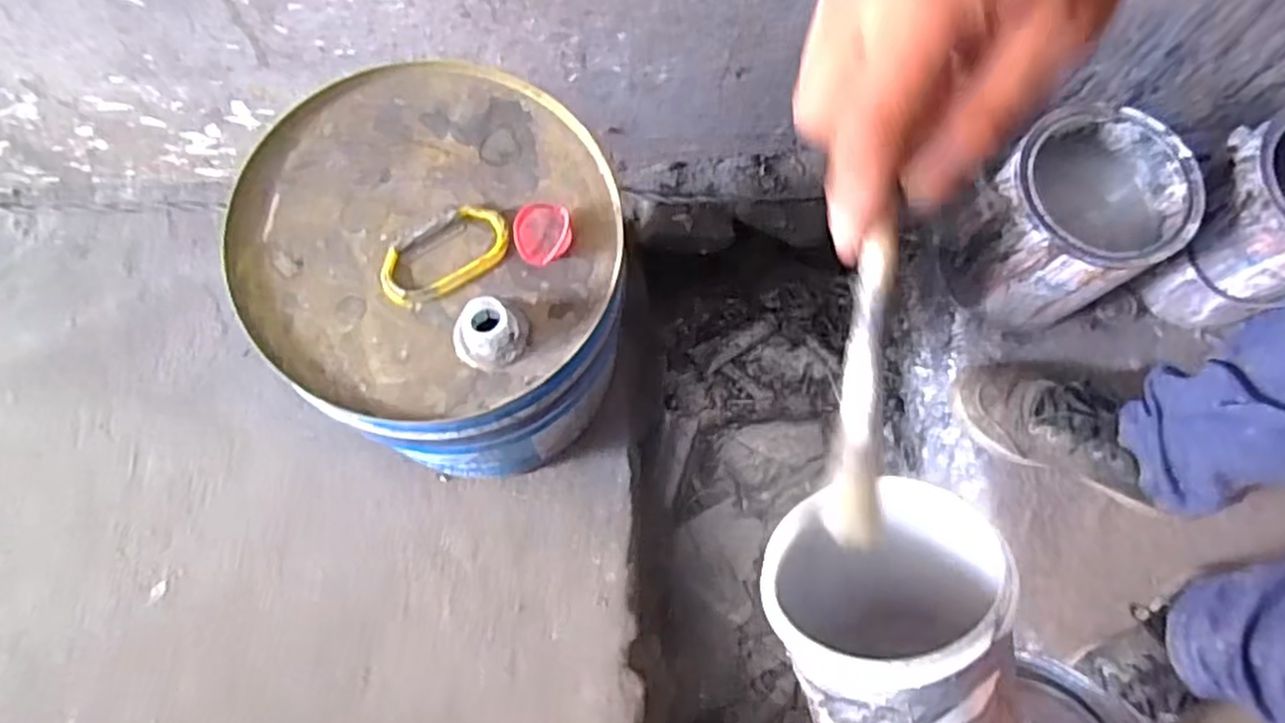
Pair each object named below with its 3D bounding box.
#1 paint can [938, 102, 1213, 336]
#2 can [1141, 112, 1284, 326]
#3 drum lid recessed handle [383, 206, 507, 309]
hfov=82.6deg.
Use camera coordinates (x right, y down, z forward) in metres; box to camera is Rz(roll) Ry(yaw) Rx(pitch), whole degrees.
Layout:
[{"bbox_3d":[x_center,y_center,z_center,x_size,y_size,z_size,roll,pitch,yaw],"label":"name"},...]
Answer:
[{"bbox_3d":[0.429,-0.129,0.745,0.161,0.172,0.145,-3,75,-2],"label":"paint can"},{"bbox_3d":[0.635,-0.140,0.752,0.158,0.187,0.154,0,74,-1],"label":"can"},{"bbox_3d":[-0.132,-0.072,0.486,0.089,0.012,0.048,-36,78,-10],"label":"drum lid recessed handle"}]

